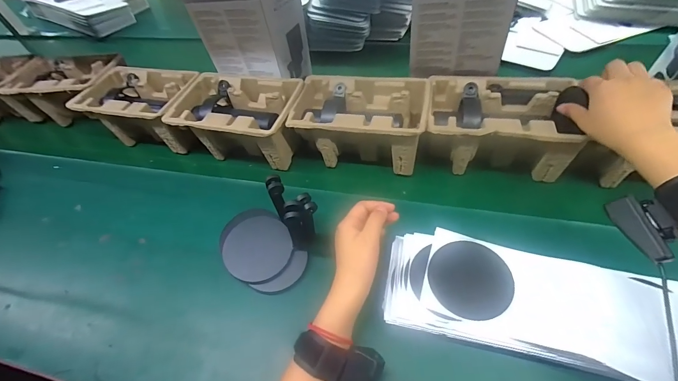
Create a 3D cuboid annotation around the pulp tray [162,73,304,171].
[{"bbox_3d":[-0.184,-0.136,0.590,0.227,0.098,0.149,12,57,13],"label":"pulp tray"}]

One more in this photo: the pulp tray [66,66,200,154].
[{"bbox_3d":[-0.388,-0.174,0.648,0.234,0.097,0.154,8,56,11],"label":"pulp tray"}]

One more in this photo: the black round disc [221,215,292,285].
[{"bbox_3d":[-0.117,0.083,0.452,0.092,0.004,0.095,1,71,-2],"label":"black round disc"}]

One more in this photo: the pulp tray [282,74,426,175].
[{"bbox_3d":[0.036,-0.124,0.551,0.220,0.100,0.145,7,55,11],"label":"pulp tray"}]

